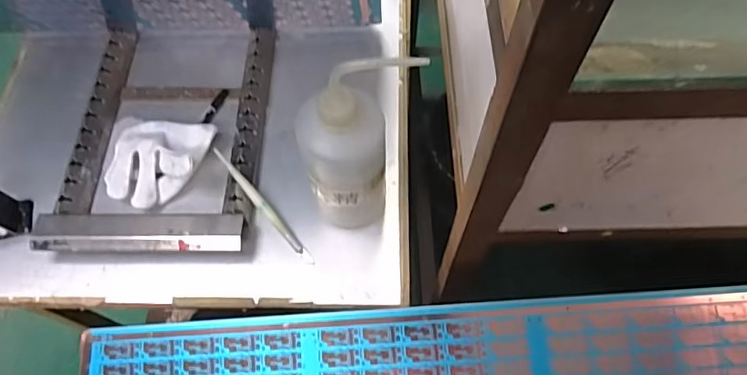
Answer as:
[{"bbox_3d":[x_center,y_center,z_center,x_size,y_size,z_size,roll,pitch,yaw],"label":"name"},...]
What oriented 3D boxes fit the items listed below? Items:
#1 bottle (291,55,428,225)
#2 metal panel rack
[{"bbox_3d":[-0.009,-0.024,0.455,0.108,0.197,0.060,-14,64,-6],"label":"bottle"},{"bbox_3d":[-0.216,-0.062,0.563,0.195,0.034,0.278,1,64,2],"label":"metal panel rack"}]

